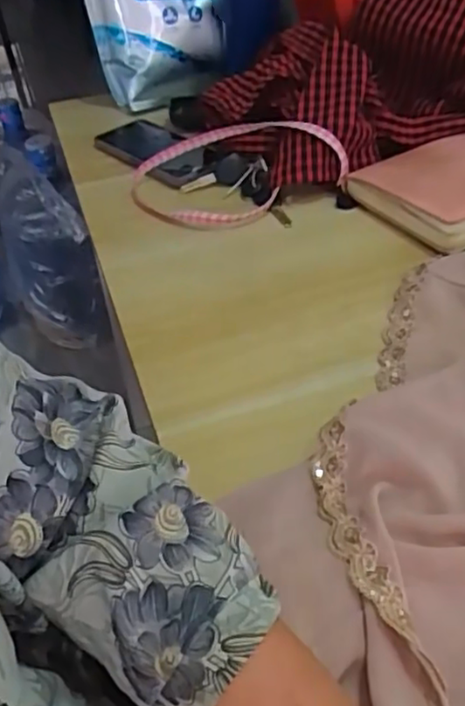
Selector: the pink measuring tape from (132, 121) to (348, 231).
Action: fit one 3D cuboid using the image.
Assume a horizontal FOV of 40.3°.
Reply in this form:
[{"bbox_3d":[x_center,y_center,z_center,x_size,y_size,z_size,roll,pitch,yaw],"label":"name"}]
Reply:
[{"bbox_3d":[-0.002,-0.195,0.658,0.203,0.066,0.139,-18,44,-13],"label":"pink measuring tape"}]

